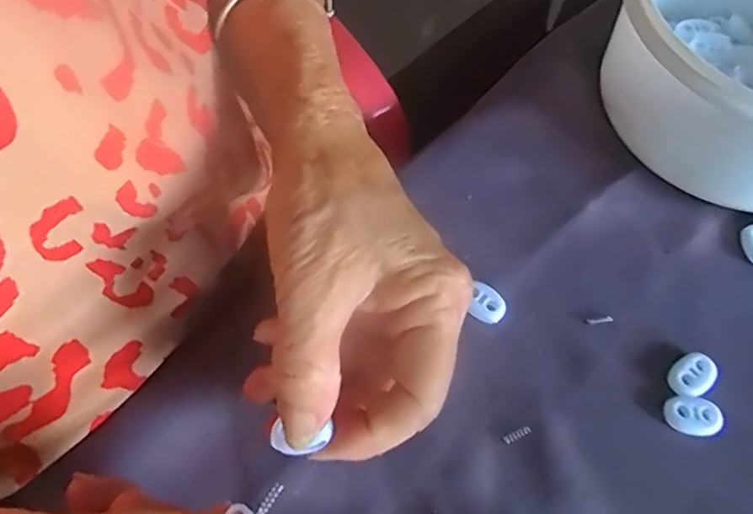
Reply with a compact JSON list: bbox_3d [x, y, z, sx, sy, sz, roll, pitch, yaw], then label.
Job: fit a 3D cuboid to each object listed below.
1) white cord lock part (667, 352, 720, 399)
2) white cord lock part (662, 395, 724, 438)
[{"bbox_3d":[0.135,0.052,0.256,0.020,0.008,0.016,-28,65,-15],"label":"white cord lock part"},{"bbox_3d":[0.131,0.067,0.247,0.022,0.008,0.015,10,62,5],"label":"white cord lock part"}]

